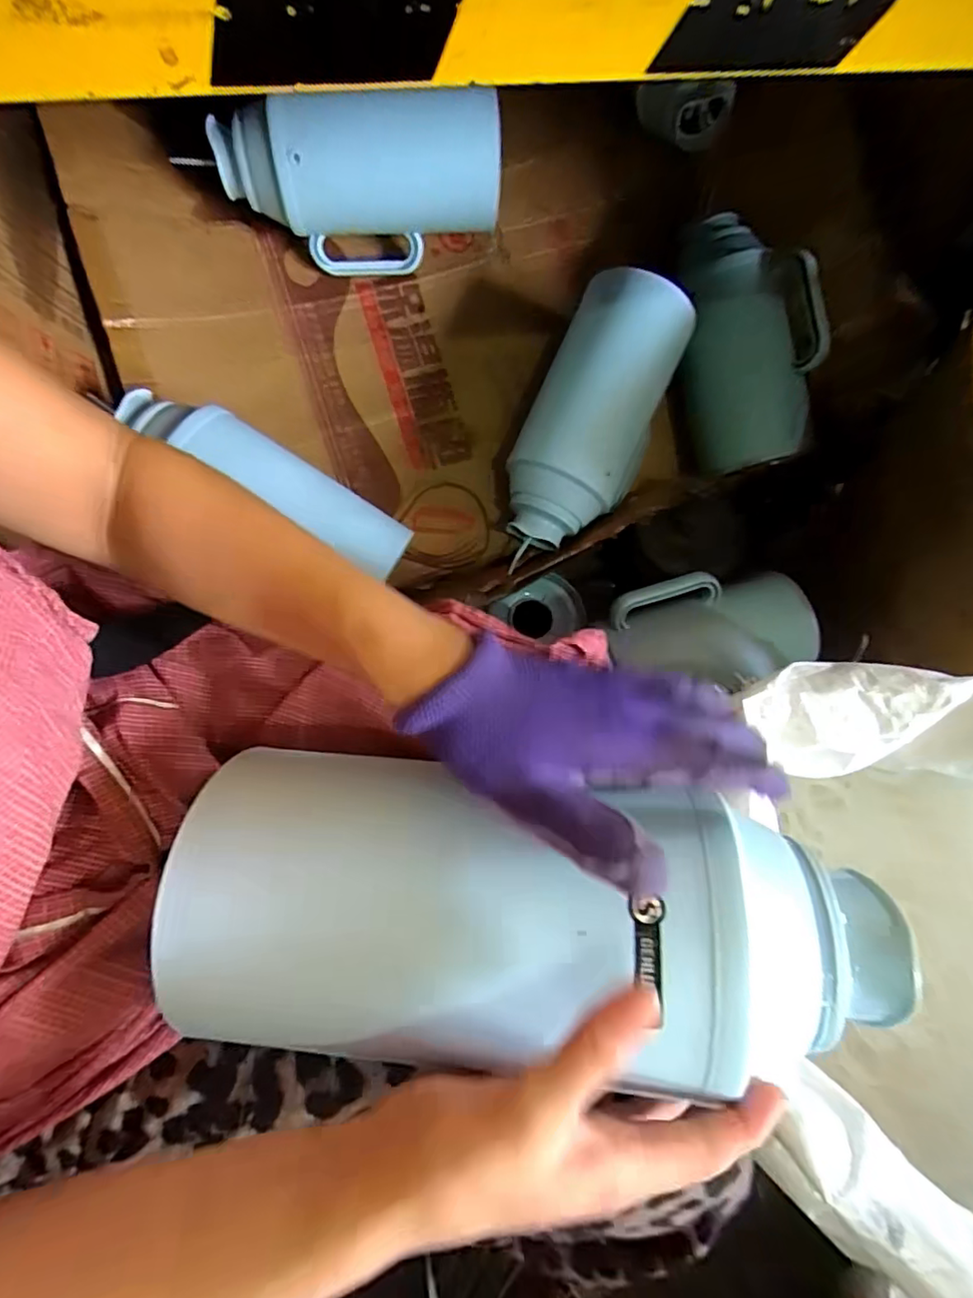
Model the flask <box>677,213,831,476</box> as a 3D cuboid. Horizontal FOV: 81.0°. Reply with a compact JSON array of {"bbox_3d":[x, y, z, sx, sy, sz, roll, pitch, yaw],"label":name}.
[{"bbox_3d":[0.341,-0.403,0.754,0.140,0.120,0.311,-17,102,-7],"label":"flask"}]

